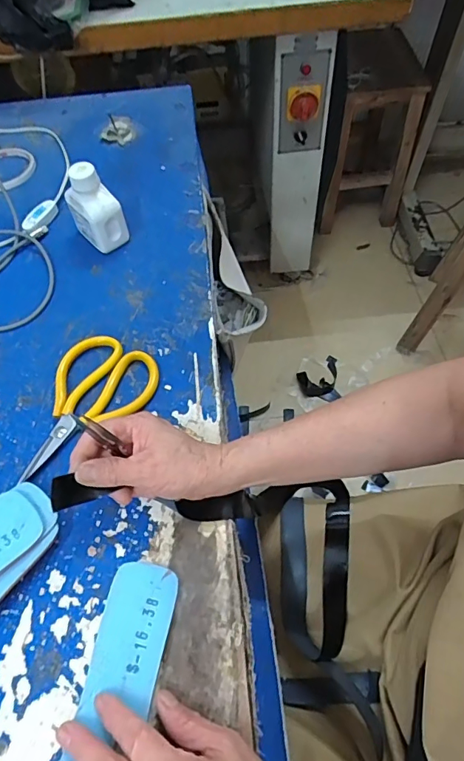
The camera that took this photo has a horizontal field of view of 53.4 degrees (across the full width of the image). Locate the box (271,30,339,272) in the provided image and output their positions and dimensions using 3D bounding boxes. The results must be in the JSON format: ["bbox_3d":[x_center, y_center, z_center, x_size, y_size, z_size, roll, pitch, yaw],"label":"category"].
[{"bbox_3d":[0.152,-0.488,1.116,0.128,0.597,0.094,8,60,7],"label":"box"}]

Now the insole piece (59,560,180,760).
[{"bbox_3d":[-0.082,0.253,0.302,0.070,0.019,0.251,0,52,1],"label":"insole piece"}]

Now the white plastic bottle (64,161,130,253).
[{"bbox_3d":[-0.162,-0.205,0.547,0.042,0.093,0.056,-41,66,-20],"label":"white plastic bottle"}]

